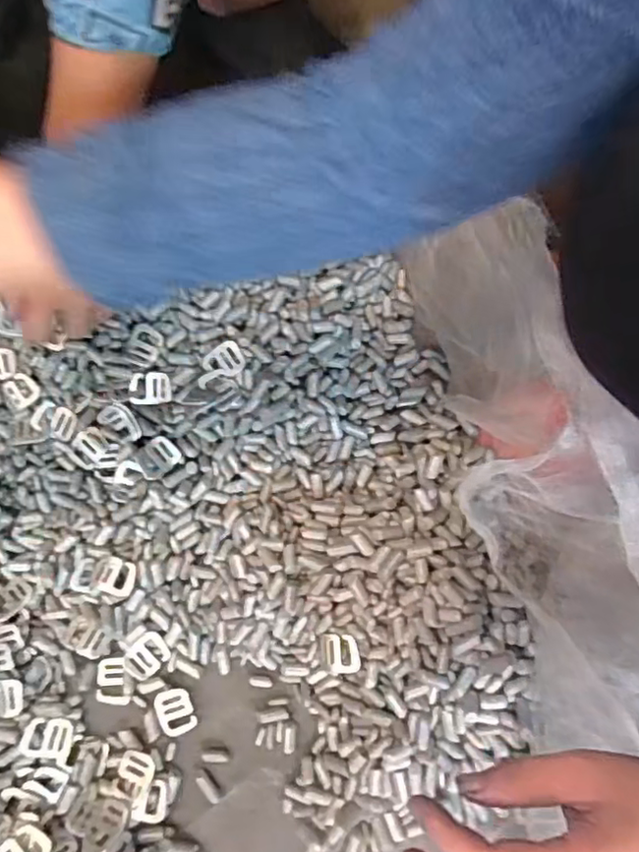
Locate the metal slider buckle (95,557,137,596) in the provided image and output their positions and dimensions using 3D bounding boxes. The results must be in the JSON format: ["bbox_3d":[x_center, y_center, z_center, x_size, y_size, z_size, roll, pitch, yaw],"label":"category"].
[{"bbox_3d":[-0.156,0.114,0.461,0.032,0.008,0.026,12,58,9],"label":"metal slider buckle"}]

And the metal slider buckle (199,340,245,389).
[{"bbox_3d":[-0.081,-0.051,0.486,0.041,0.010,0.027,-23,95,9],"label":"metal slider buckle"}]

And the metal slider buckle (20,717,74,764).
[{"bbox_3d":[-0.196,0.225,0.436,0.034,0.004,0.027,17,70,-8],"label":"metal slider buckle"}]

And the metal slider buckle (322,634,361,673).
[{"bbox_3d":[0.016,0.163,0.433,0.026,0.004,0.026,-4,70,1],"label":"metal slider buckle"}]

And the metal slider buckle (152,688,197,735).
[{"bbox_3d":[-0.107,0.211,0.446,0.026,0.005,0.031,-19,75,-5],"label":"metal slider buckle"}]

